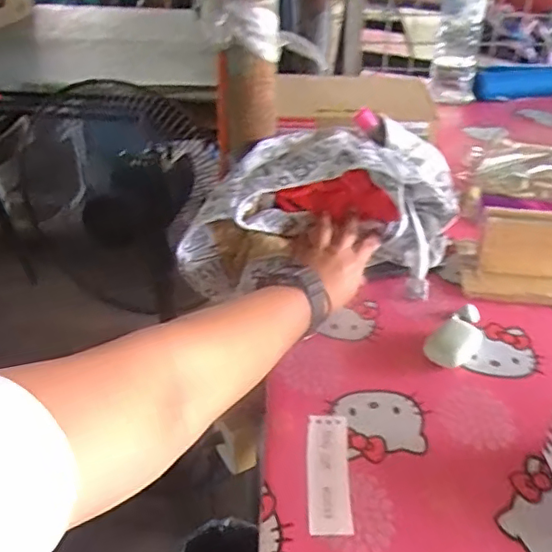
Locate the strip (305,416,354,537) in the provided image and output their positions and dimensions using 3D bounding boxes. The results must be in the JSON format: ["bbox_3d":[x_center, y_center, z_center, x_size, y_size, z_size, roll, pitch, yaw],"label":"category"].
[{"bbox_3d":[0.041,0.155,0.453,0.034,0.004,0.106,5,38,0],"label":"strip"}]

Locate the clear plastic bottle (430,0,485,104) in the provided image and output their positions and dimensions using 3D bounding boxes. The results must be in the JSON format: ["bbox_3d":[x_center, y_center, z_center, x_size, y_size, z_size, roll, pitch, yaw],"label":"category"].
[{"bbox_3d":[0.342,-0.457,1.063,0.080,0.259,0.070,7,37,11],"label":"clear plastic bottle"}]

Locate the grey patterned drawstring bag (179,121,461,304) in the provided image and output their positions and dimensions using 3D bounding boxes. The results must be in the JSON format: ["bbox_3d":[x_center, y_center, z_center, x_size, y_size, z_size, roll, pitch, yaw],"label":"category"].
[{"bbox_3d":[0.058,-0.077,0.660,0.279,0.127,0.235,7,36,12],"label":"grey patterned drawstring bag"}]

